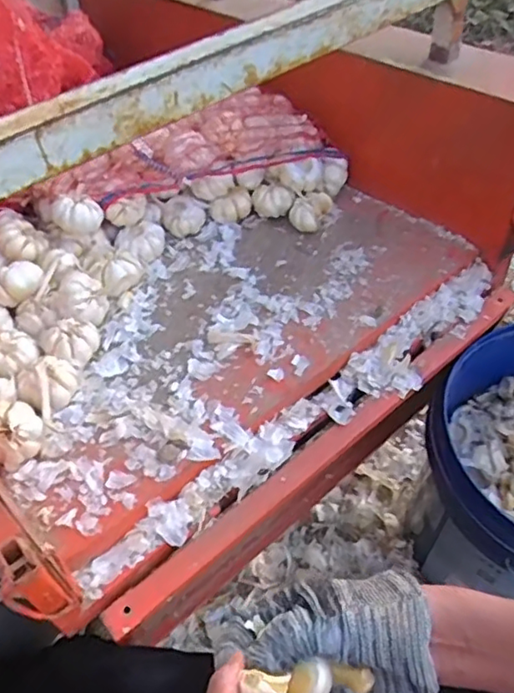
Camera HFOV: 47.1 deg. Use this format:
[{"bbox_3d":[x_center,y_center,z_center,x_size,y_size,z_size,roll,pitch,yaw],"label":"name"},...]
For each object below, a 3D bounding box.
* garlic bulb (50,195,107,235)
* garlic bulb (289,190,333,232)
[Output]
[{"bbox_3d":[-0.222,-0.165,0.730,0.060,0.035,0.042,-18,50,-13],"label":"garlic bulb"},{"bbox_3d":[0.071,-0.183,0.800,0.047,0.036,0.067,20,52,19],"label":"garlic bulb"}]

